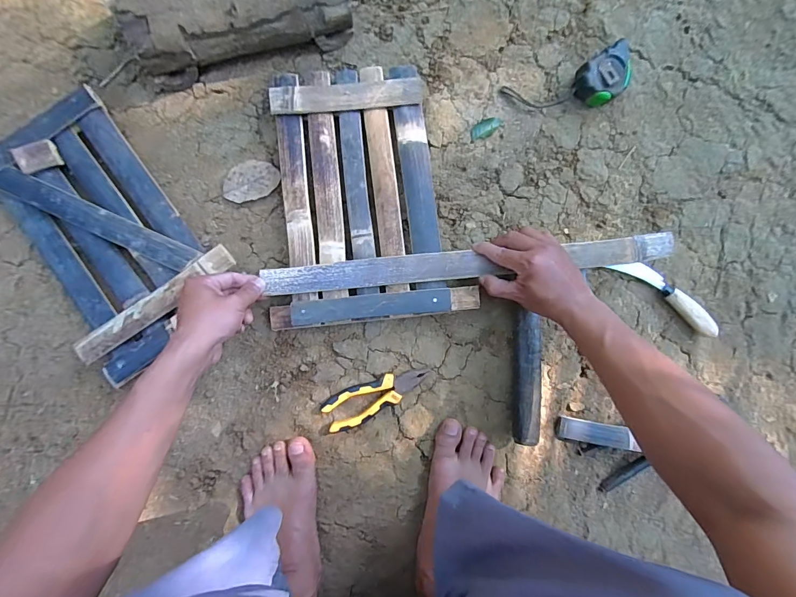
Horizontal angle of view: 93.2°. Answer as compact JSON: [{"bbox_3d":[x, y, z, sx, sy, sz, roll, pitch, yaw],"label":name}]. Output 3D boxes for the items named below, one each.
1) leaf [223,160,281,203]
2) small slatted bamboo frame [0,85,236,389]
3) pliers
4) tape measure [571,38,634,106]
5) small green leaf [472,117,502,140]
[{"bbox_3d":[-0.210,-0.169,0.538,0.081,0.007,0.053,-17,88,-4],"label":"leaf"},{"bbox_3d":[-0.395,-0.081,0.508,0.225,0.040,0.341,-41,90,-4],"label":"small slatted bamboo frame"},{"bbox_3d":[-0.028,0.131,0.513,0.148,0.020,0.049,-25,89,-4],"label":"pliers"},{"bbox_3d":[0.301,-0.323,0.554,0.084,0.043,0.061,-36,90,-4],"label":"tape measure"},{"bbox_3d":[0.131,-0.254,0.560,0.050,0.004,0.024,-28,89,-4],"label":"small green leaf"}]

